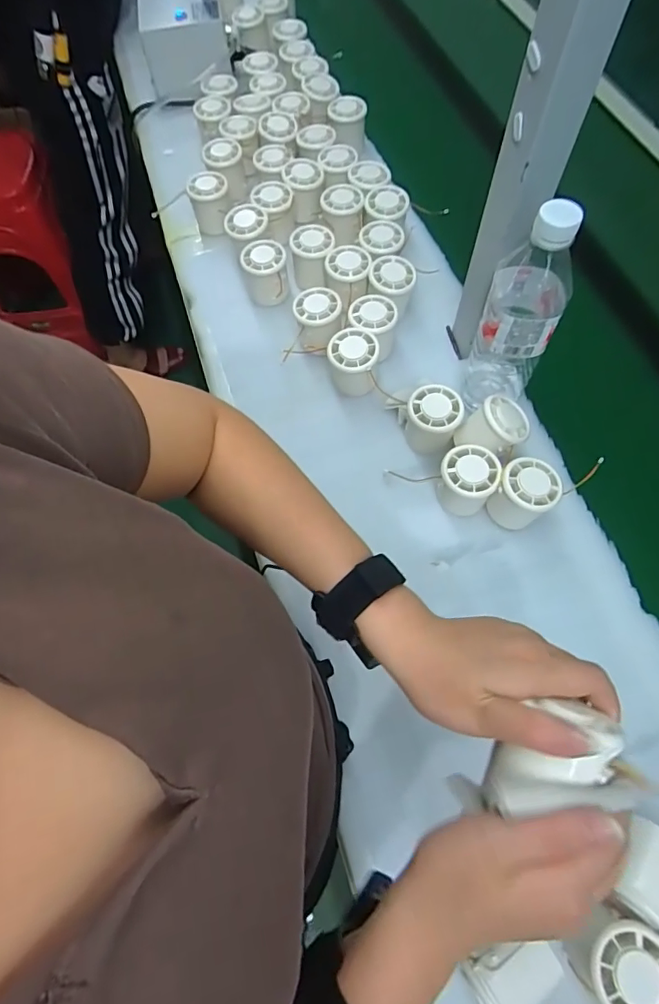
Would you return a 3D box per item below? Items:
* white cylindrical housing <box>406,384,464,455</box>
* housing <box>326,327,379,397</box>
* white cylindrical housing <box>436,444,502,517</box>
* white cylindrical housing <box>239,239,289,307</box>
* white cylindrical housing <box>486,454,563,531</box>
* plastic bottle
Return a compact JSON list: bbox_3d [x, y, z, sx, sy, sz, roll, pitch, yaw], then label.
[{"bbox_3d":[0.108,-0.086,0.530,0.055,0.059,0.053,12,66,7],"label":"white cylindrical housing"},{"bbox_3d":[0.026,-0.158,0.564,0.053,0.053,0.050,-1,66,1],"label":"housing"},{"bbox_3d":[0.137,-0.021,0.501,0.051,0.056,0.052,-1,66,1],"label":"white cylindrical housing"},{"bbox_3d":[-0.080,-0.287,0.626,0.055,0.053,0.067,-10,66,-3],"label":"white cylindrical housing"},{"bbox_3d":[0.190,-0.007,0.490,0.052,0.055,0.052,-1,66,1],"label":"white cylindrical housing"},{"bbox_3d":[0.176,-0.170,0.471,0.066,0.220,0.071,22,68,11],"label":"plastic bottle"}]

